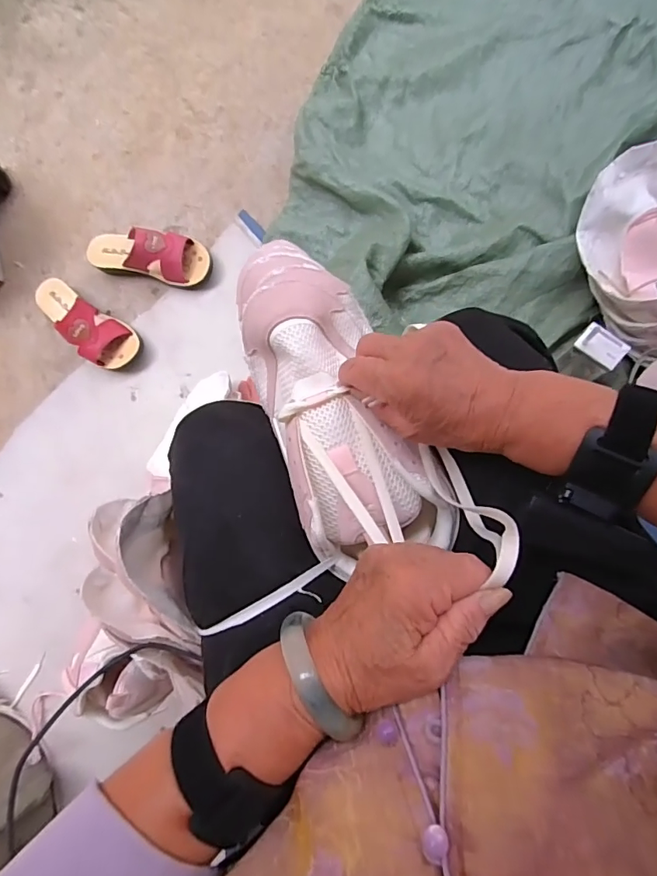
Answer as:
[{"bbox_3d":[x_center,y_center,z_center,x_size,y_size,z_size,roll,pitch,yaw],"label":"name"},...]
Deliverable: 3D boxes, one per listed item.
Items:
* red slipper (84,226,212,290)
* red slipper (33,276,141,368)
[{"bbox_3d":[-0.317,-0.317,0.814,0.225,0.082,0.079,10,86,9],"label":"red slipper"},{"bbox_3d":[-0.437,-0.203,0.828,0.220,0.079,0.084,35,90,10],"label":"red slipper"}]

